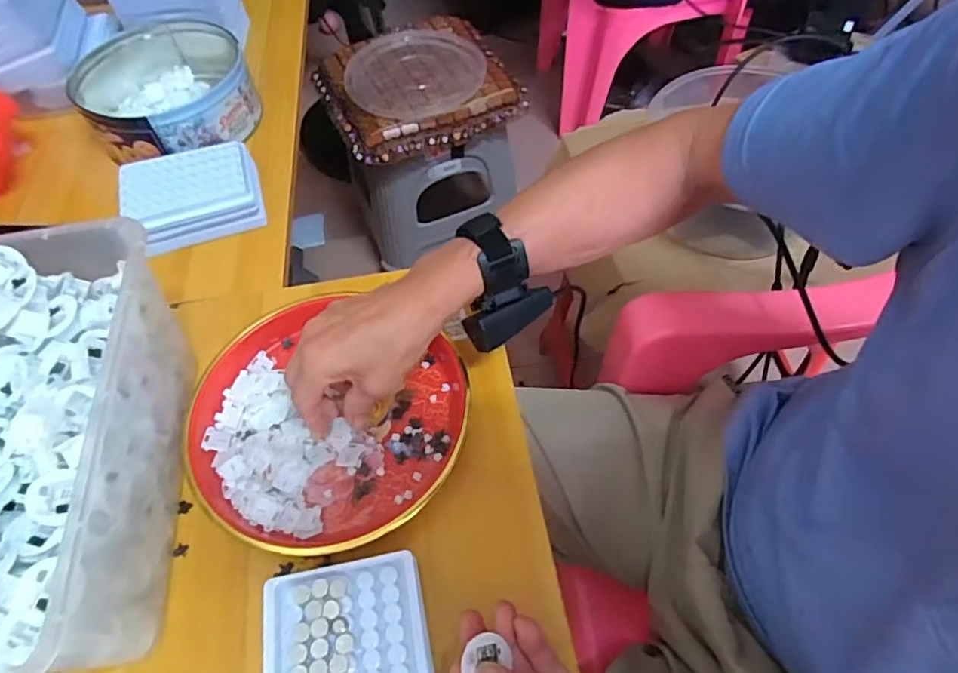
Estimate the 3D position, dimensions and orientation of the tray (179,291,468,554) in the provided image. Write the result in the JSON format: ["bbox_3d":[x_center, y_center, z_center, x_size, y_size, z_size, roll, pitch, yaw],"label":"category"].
[{"bbox_3d":[-0.123,0.065,0.458,0.210,0.025,0.200,-1,57,2],"label":"tray"}]

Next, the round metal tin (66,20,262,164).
[{"bbox_3d":[-0.367,-0.292,0.677,0.185,0.069,0.207,-27,60,-14],"label":"round metal tin"}]

